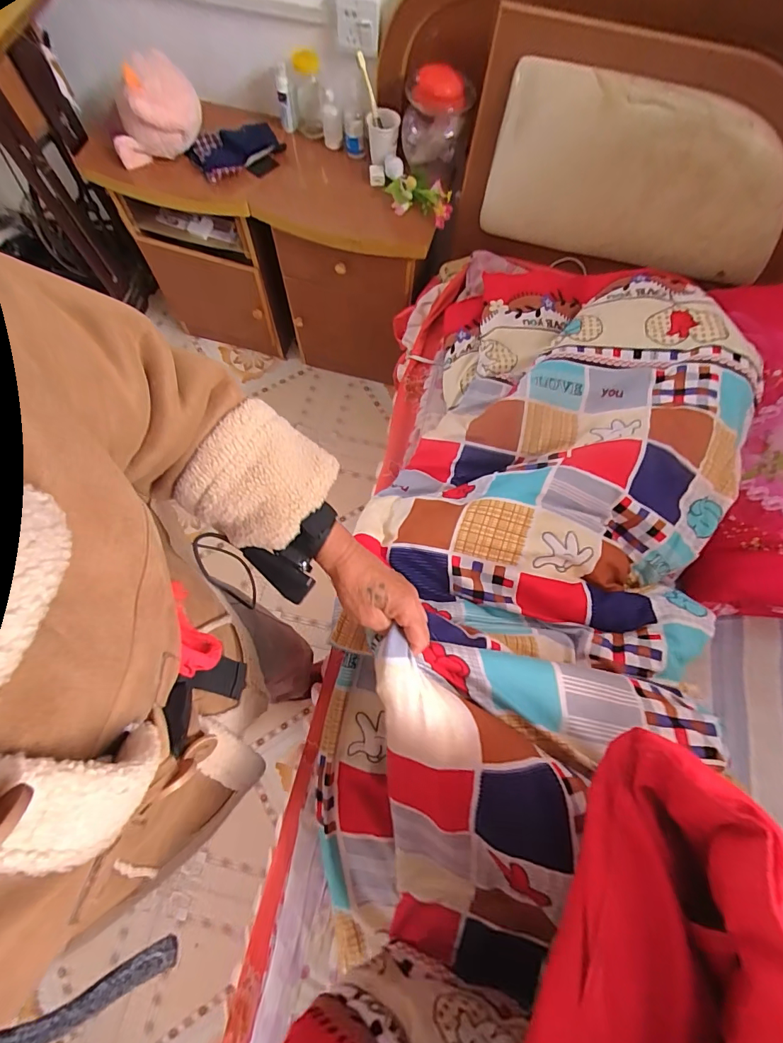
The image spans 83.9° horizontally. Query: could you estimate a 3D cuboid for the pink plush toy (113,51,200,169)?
[{"bbox_3d":[-0.470,-0.817,0.863,0.174,0.130,0.127,-1,72,-1],"label":"pink plush toy"}]

